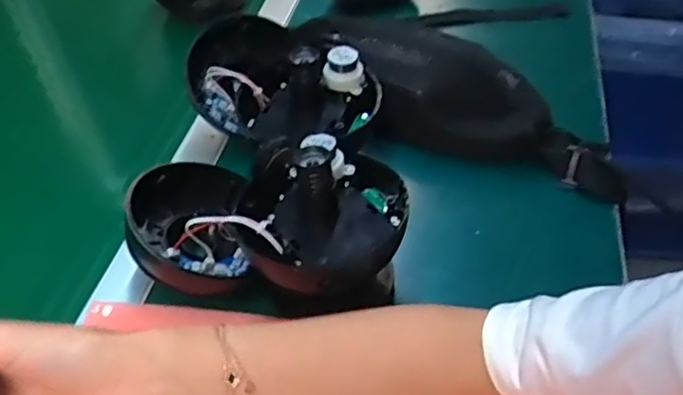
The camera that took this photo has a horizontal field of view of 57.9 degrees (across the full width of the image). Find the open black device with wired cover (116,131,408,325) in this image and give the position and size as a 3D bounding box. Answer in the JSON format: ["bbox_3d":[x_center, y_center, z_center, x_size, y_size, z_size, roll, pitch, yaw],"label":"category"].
[{"bbox_3d":[-0.057,0.015,0.431,0.200,0.088,0.115,10,48,10],"label":"open black device with wired cover"}]

